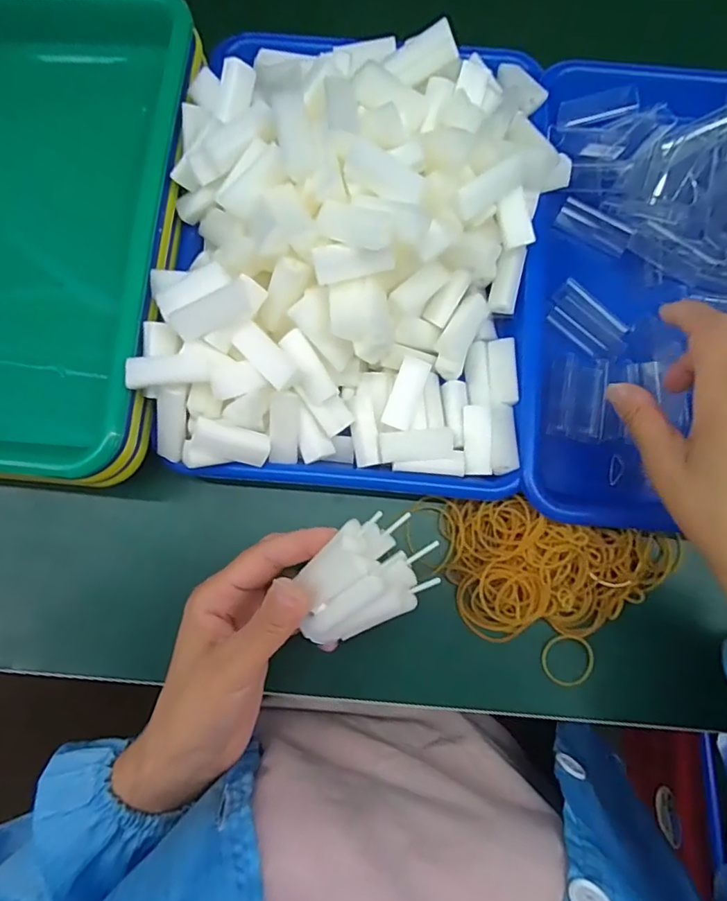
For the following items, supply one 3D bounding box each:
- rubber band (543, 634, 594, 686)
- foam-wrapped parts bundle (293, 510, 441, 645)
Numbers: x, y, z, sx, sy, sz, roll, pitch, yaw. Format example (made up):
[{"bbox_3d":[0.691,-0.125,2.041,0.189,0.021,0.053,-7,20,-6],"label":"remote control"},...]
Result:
[{"bbox_3d":[0.132,0.135,0.341,0.031,0.004,0.032,0,89,8],"label":"rubber band"},{"bbox_3d":[0.000,0.061,0.263,0.070,0.035,0.048,-24,79,-4],"label":"foam-wrapped parts bundle"}]

